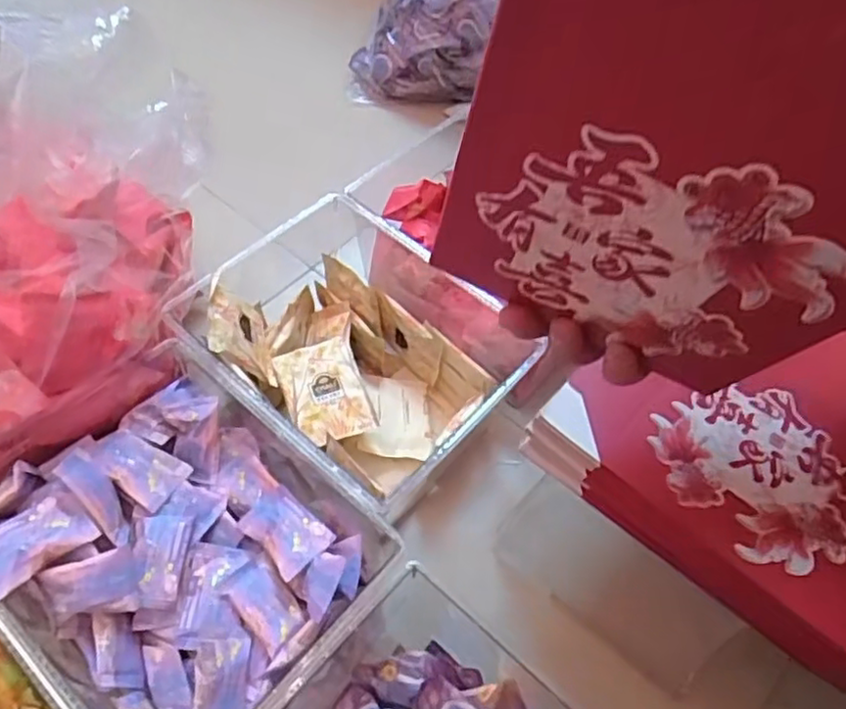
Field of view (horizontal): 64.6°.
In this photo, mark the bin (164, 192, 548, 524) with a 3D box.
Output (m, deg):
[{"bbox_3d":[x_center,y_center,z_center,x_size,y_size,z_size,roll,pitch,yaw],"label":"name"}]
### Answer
[{"bbox_3d":[-0.065,0.008,0.592,0.252,0.134,0.201,37,61,18],"label":"bin"}]

